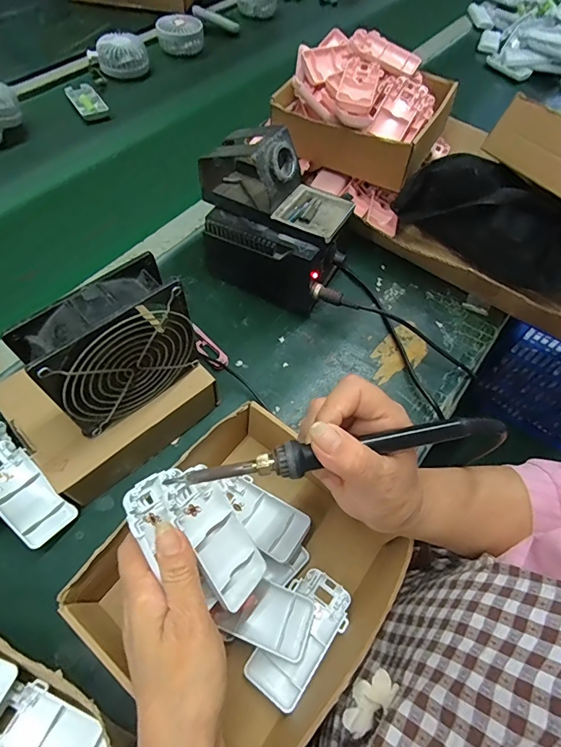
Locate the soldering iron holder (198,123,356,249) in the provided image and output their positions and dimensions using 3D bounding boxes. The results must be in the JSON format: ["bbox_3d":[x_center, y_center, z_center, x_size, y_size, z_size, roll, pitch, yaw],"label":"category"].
[{"bbox_3d":[-0.006,-0.210,0.461,0.172,0.078,0.077,27,60,10],"label":"soldering iron holder"}]

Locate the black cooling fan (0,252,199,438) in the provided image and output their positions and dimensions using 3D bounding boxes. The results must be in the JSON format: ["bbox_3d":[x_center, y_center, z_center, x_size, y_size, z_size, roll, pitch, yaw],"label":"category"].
[{"bbox_3d":[-0.131,-0.018,0.343,0.117,0.114,0.042,-37,70,-24],"label":"black cooling fan"}]

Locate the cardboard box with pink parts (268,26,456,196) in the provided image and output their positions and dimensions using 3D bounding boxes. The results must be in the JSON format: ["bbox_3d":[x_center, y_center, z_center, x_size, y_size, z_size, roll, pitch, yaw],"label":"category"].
[{"bbox_3d":[0.115,-0.377,0.602,0.216,0.107,0.178,26,60,9],"label":"cardboard box with pink parts"}]

